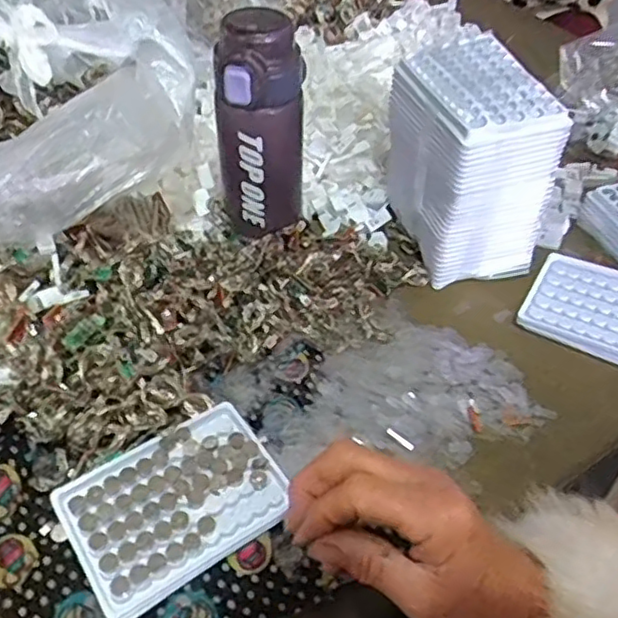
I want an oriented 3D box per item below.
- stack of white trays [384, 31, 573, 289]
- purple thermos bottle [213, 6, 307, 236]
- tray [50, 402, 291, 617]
[{"bbox_3d":[0.137,-0.130,0.564,0.099,0.143,0.132,-13,50,-14],"label":"stack of white trays"},{"bbox_3d":[-0.039,-0.146,0.536,0.069,0.166,0.061,0,48,-2],"label":"purple thermos bottle"},{"bbox_3d":[-0.084,0.121,0.419,0.129,0.016,0.092,-27,57,-25],"label":"tray"}]

